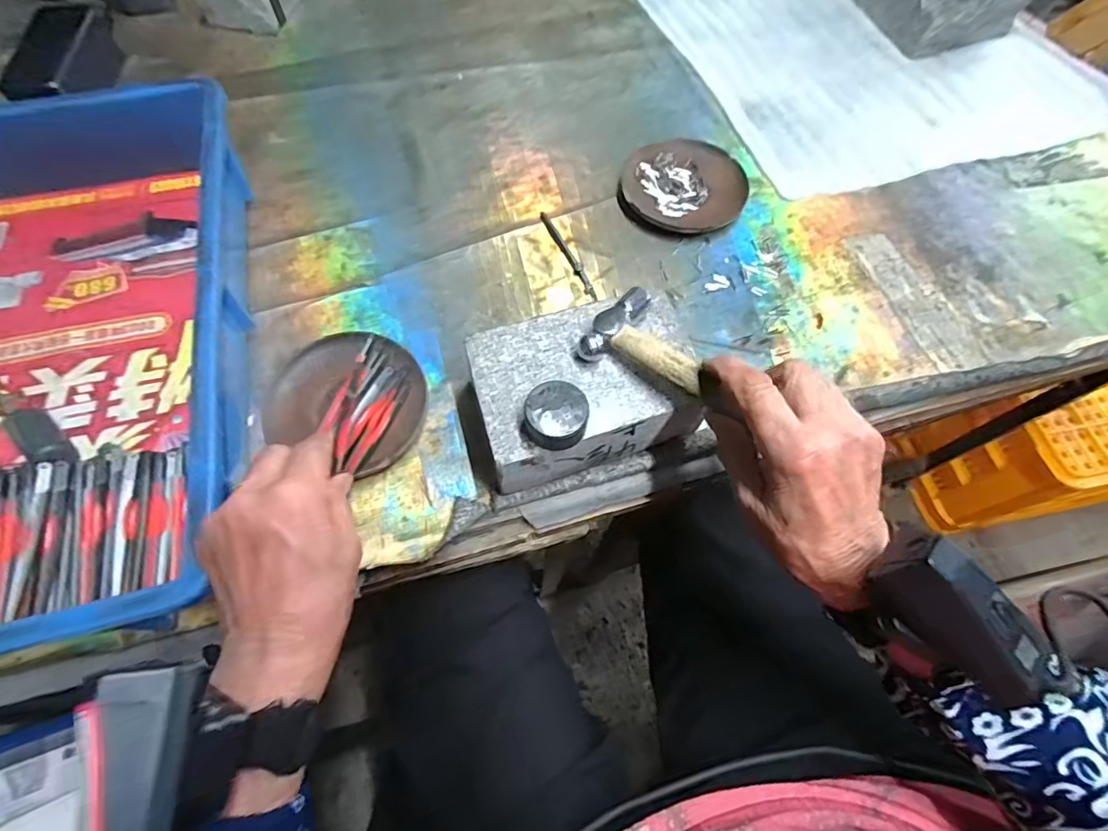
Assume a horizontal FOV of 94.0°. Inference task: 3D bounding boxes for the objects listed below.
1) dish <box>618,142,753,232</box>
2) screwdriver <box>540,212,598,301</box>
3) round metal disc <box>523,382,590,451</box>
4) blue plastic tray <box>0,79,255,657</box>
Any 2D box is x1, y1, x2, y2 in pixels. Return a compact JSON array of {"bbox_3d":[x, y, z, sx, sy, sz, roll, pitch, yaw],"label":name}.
[{"bbox_3d":[0.122,-0.215,0.486,0.115,0.017,0.099,11,65,3],"label":"dish"},{"bbox_3d":[0.012,-0.142,0.449,0.010,0.004,0.103,-23,68,-12],"label":"screwdriver"},{"bbox_3d":[0.002,0.000,0.309,0.038,0.019,0.037,2,65,-3],"label":"round metal disc"},{"bbox_3d":[-0.361,-0.050,0.359,0.276,0.083,0.424,-12,66,-8],"label":"blue plastic tray"}]

